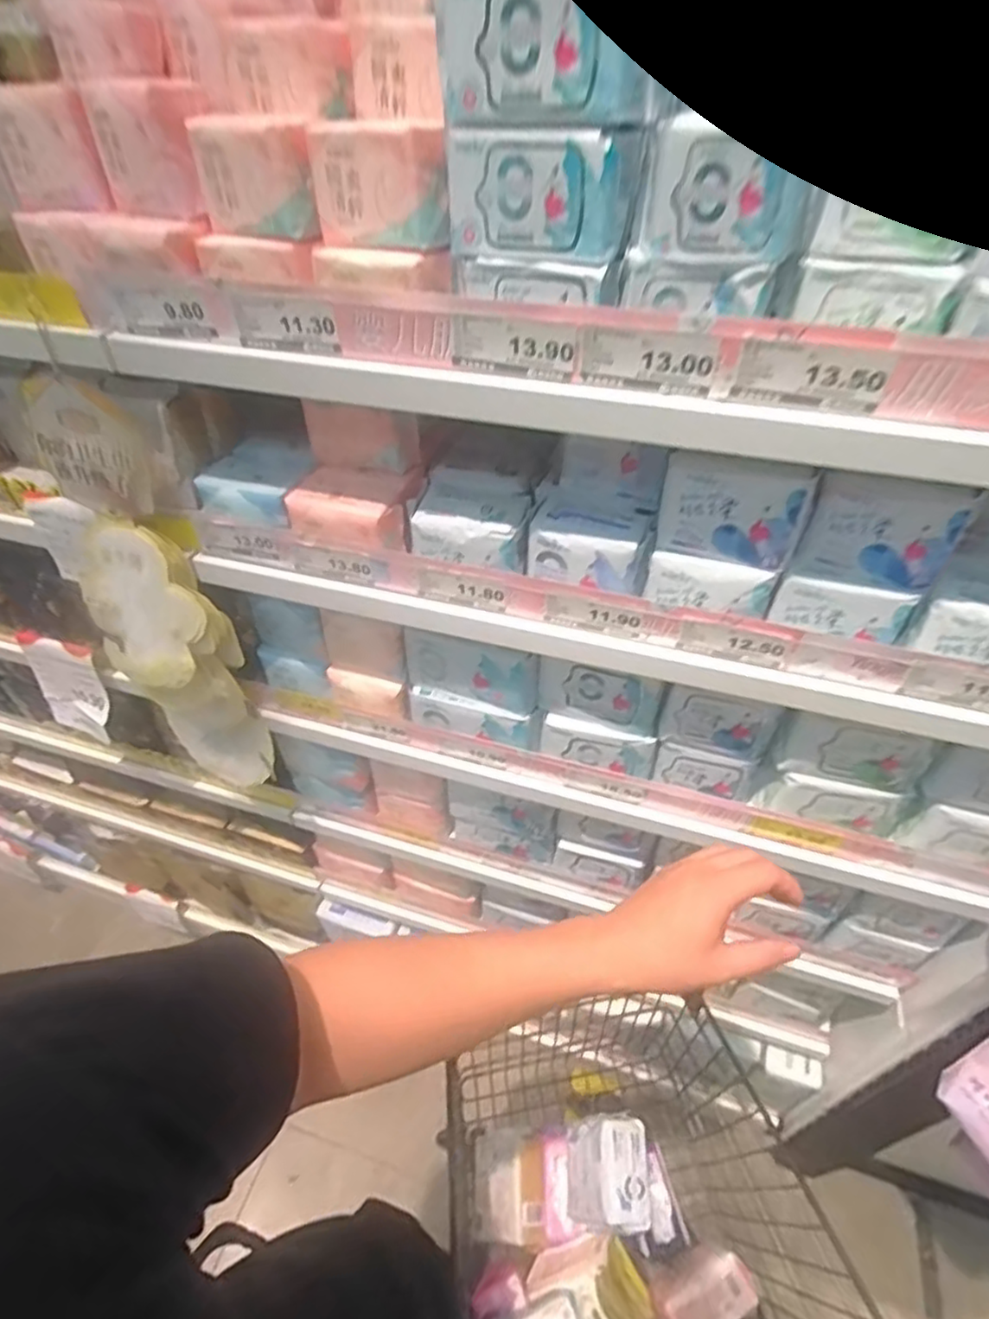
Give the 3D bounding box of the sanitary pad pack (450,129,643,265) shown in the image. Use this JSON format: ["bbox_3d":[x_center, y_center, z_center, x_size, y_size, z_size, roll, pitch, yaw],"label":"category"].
[{"bbox_3d":[0.030,-0.308,0.430,0.117,0.065,0.040,18,48,18],"label":"sanitary pad pack"}]

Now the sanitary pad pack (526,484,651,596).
[{"bbox_3d":[0.093,-0.115,0.609,0.111,0.060,0.074,16,48,17],"label":"sanitary pad pack"}]

